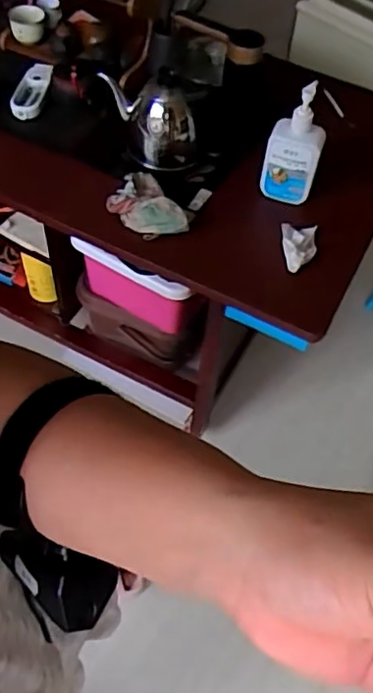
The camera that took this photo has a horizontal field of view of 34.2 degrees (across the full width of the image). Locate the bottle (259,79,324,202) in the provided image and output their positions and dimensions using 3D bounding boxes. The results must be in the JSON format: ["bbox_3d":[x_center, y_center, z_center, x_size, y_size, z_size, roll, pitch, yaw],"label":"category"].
[{"bbox_3d":[0.172,-0.318,0.962,0.085,0.180,0.050,18,56,8],"label":"bottle"}]

